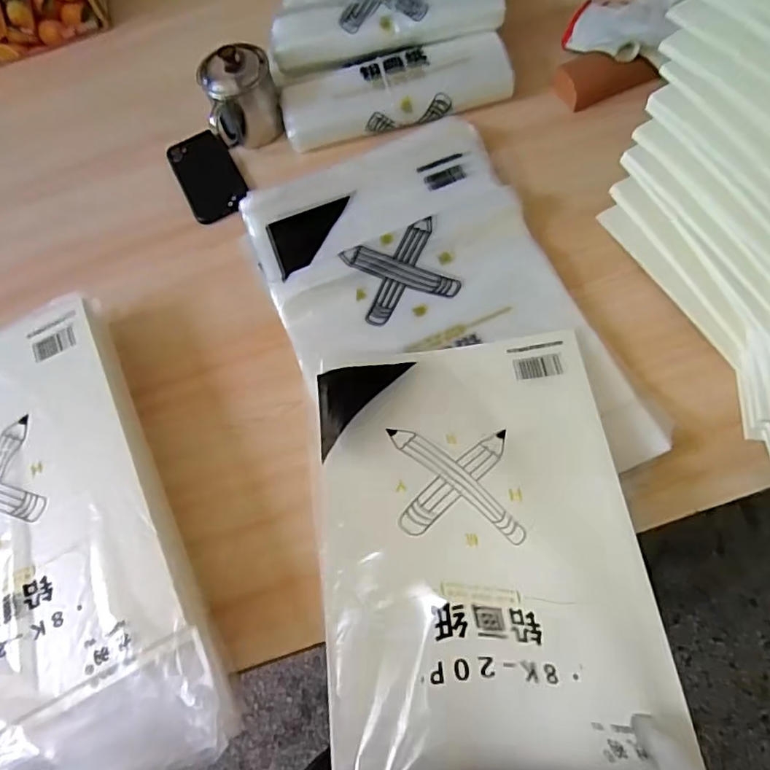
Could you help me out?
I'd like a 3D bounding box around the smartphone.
[{"bbox_3d":[-0.236,-0.281,0.732,0.077,0.015,0.152,-27,67,-4],"label":"smartphone"}]

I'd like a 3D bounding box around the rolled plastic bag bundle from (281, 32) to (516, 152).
[{"bbox_3d":[0.014,-0.384,0.714,0.298,0.050,0.090,-14,66,2],"label":"rolled plastic bag bundle"}]

